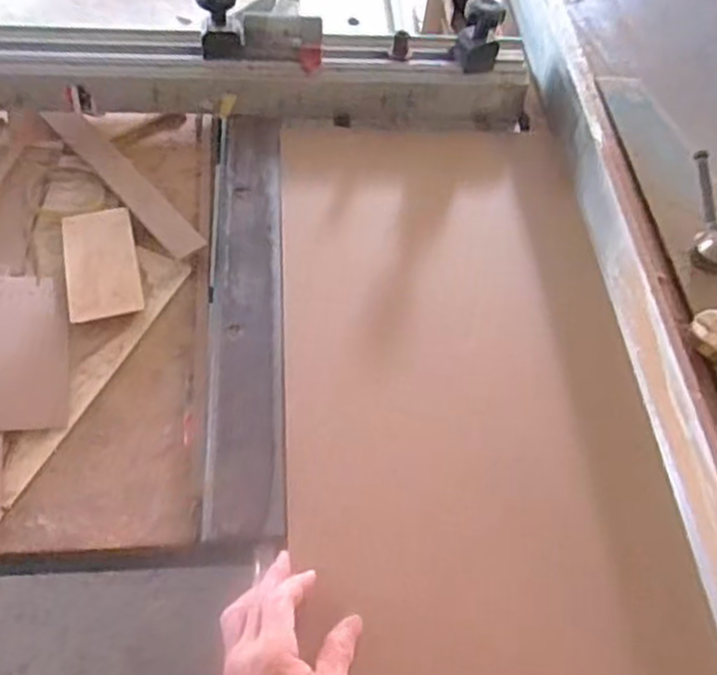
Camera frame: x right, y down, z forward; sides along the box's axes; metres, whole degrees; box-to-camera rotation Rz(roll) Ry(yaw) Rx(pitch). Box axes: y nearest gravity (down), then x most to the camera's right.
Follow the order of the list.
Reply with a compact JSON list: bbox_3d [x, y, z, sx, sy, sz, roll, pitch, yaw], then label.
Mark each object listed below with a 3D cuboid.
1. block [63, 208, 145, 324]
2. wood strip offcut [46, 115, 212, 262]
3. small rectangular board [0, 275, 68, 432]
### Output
[{"bbox_3d":[-0.268,-0.079,0.773,0.069,0.012,0.136,-12,58,-12],"label":"block"},{"bbox_3d":[-0.270,-0.184,0.847,0.040,0.015,0.286,-34,65,-24],"label":"wood strip offcut"},{"bbox_3d":[-0.333,0.010,0.709,0.101,0.006,0.174,-2,57,-17],"label":"small rectangular board"}]

